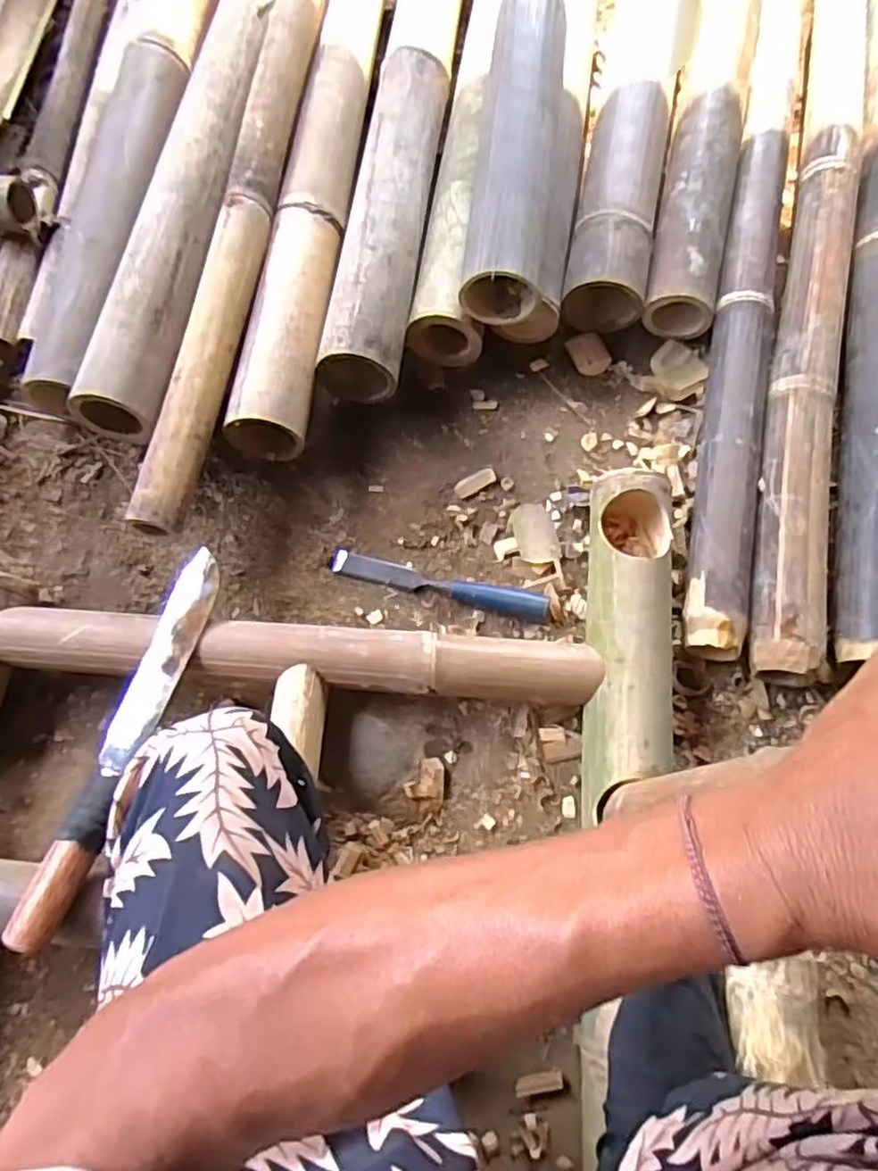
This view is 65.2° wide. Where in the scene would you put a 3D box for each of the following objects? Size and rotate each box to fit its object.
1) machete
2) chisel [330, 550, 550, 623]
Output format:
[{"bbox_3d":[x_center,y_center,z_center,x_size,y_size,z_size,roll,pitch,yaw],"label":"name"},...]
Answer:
[{"bbox_3d":[-0.267,0.124,0.590,0.043,0.042,0.348,15,73,5],"label":"machete"},{"bbox_3d":[0.000,-0.002,0.706,0.227,0.026,0.024,14,73,5],"label":"chisel"}]

